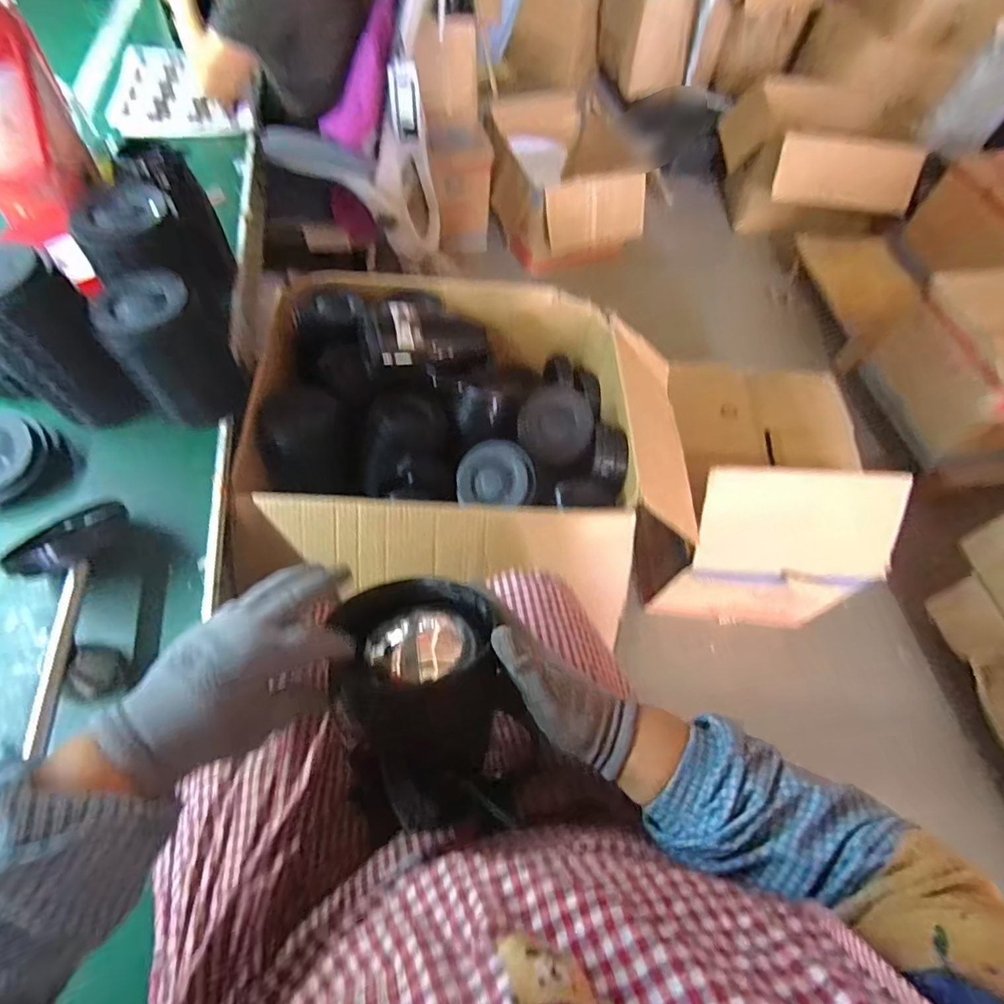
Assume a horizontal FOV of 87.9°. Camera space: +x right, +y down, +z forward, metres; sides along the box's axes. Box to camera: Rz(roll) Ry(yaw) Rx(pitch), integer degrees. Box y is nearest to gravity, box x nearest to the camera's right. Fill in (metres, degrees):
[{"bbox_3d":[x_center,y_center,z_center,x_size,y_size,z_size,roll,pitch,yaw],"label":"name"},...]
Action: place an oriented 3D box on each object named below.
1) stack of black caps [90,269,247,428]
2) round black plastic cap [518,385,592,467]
[{"bbox_3d":[-0.436,-0.206,0.697,0.115,0.169,0.126,-31,66,-21],"label":"stack of black caps"},{"bbox_3d":[0.085,-0.124,0.831,0.123,0.022,0.120,-13,100,3],"label":"round black plastic cap"}]

